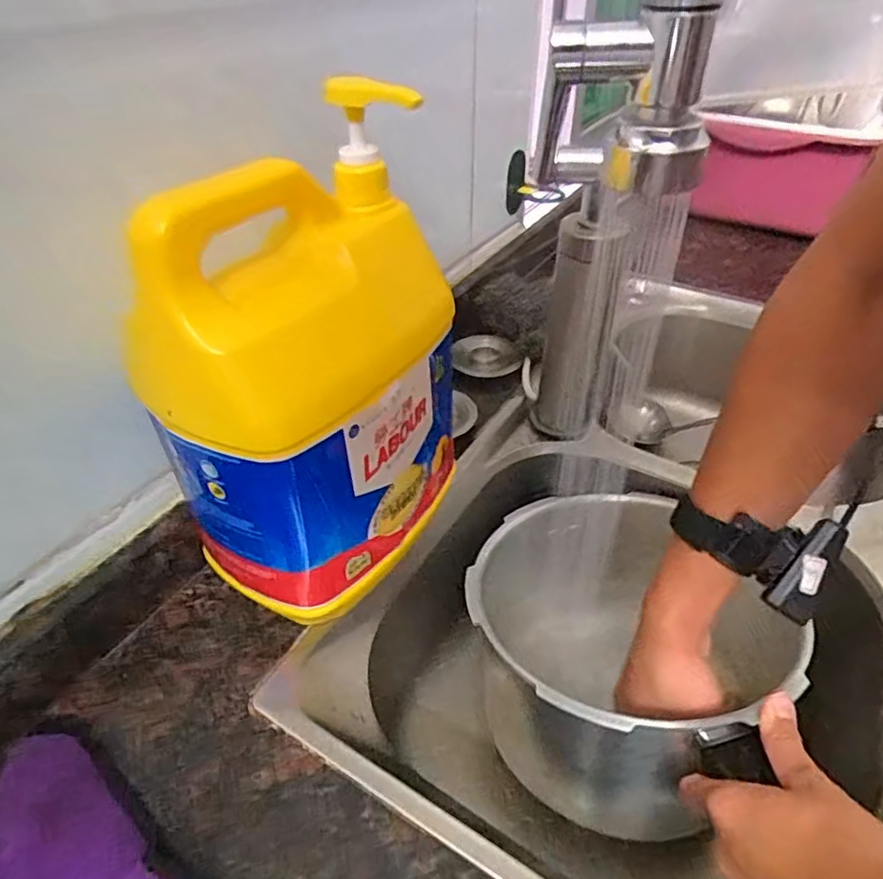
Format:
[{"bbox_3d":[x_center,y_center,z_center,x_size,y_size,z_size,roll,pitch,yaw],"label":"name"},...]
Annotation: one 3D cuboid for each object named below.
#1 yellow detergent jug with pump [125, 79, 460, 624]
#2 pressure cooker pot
[{"bbox_3d":[-0.073,-0.041,0.376,0.106,0.271,0.171,17,44,20],"label":"yellow detergent jug with pump"},{"bbox_3d":[0.148,0.186,0.541,0.226,0.208,0.260,-12,42,-13],"label":"pressure cooker pot"}]

